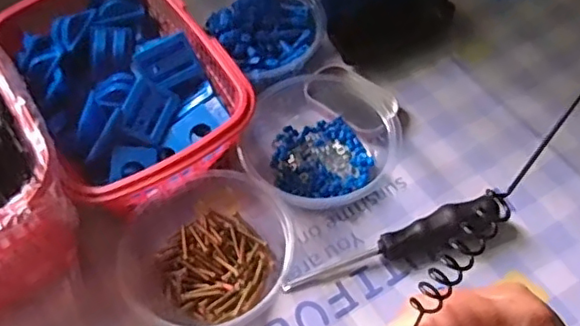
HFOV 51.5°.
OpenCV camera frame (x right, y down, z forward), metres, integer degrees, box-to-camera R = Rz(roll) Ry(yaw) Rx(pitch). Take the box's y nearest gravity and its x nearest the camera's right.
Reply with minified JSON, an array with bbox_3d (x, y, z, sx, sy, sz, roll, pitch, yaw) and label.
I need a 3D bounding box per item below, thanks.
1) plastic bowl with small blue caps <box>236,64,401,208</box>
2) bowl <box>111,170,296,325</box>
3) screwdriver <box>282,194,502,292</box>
[{"bbox_3d":[0.020,-0.030,0.466,0.133,0.042,0.128,-25,59,-11],"label":"plastic bowl with small blue caps"},{"bbox_3d":[-0.059,0.061,0.417,0.118,0.042,0.109,-27,59,-12],"label":"bowl"},{"bbox_3d":[0.070,0.057,0.413,0.151,0.028,0.023,-17,58,-6],"label":"screwdriver"}]

